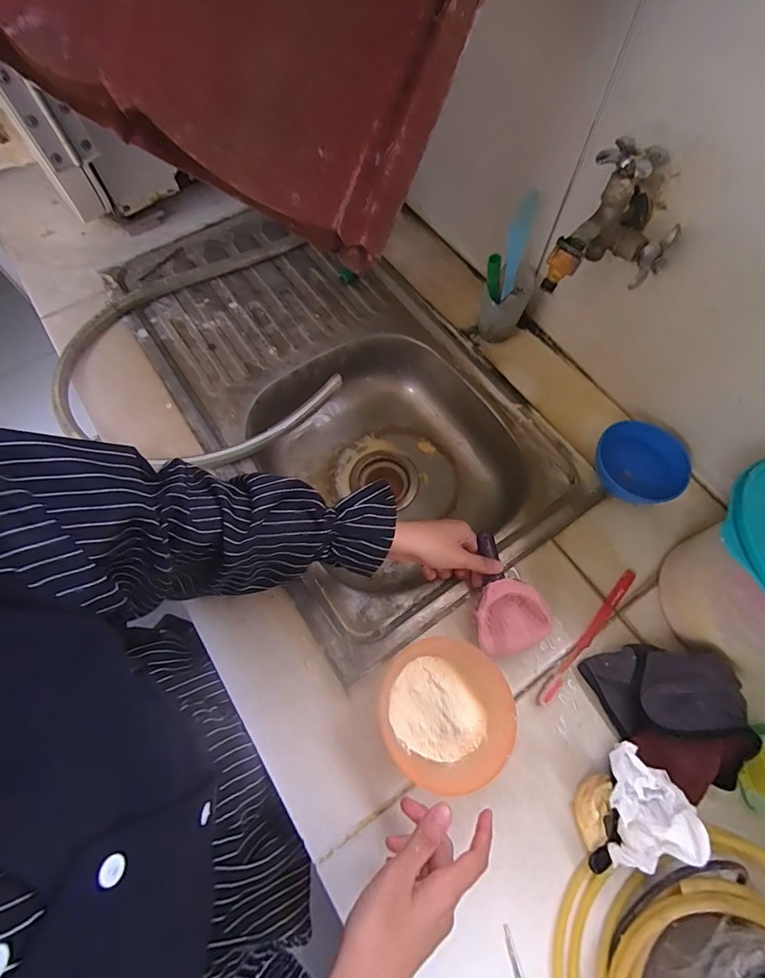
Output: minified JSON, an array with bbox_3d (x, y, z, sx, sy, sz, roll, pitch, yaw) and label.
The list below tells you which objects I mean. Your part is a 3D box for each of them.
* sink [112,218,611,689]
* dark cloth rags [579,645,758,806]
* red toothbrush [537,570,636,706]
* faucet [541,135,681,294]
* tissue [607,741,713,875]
[{"bbox_3d":[-0.072,-0.143,0.699,0.404,0.165,0.720,-32,70,-13],"label":"sink"},{"bbox_3d":[0.287,0.219,0.438,0.119,0.055,0.136,-16,67,-7],"label":"dark cloth rags"},{"bbox_3d":[0.229,0.158,0.491,0.013,0.016,0.189,41,72,16],"label":"red toothbrush"},{"bbox_3d":[0.237,-0.257,0.443,0.101,0.102,0.096,30,70,15],"label":"faucet"},{"bbox_3d":[0.240,0.280,0.388,0.077,0.031,0.092,8,67,3],"label":"tissue"}]

